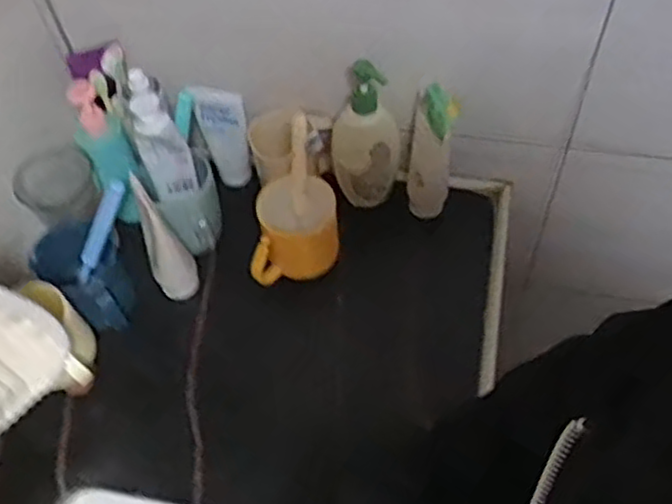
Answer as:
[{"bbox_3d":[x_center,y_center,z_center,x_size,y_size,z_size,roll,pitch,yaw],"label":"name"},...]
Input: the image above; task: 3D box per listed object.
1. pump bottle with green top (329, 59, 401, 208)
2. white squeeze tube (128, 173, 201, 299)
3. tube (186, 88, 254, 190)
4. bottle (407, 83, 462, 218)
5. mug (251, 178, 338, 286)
[{"bbox_3d":[0.031,-0.126,0.778,0.076,0.168,0.052,-2,56,3],"label":"pump bottle with green top"},{"bbox_3d":[-0.187,-0.012,0.771,0.044,0.154,0.059,-22,58,-10],"label":"white squeeze tube"},{"bbox_3d":[-0.129,-0.134,0.840,0.052,0.138,0.029,-12,56,-4],"label":"tube"},{"bbox_3d":[0.105,-0.109,0.794,0.047,0.164,0.068,2,57,6],"label":"bottle"},{"bbox_3d":[-0.045,-0.026,0.773,0.093,0.069,0.087,-7,56,0],"label":"mug"}]

